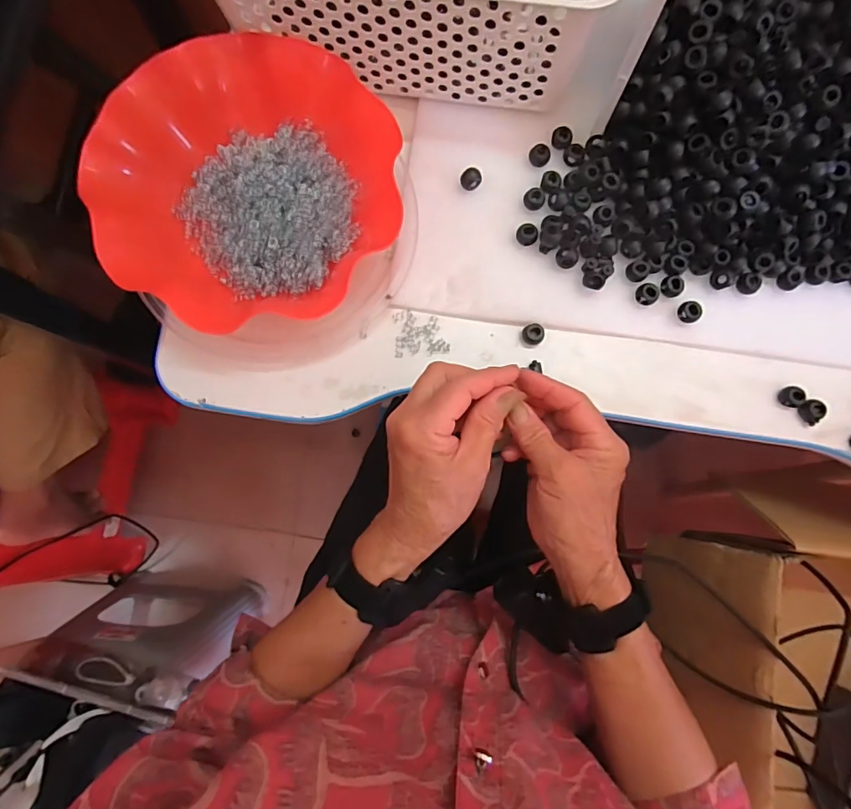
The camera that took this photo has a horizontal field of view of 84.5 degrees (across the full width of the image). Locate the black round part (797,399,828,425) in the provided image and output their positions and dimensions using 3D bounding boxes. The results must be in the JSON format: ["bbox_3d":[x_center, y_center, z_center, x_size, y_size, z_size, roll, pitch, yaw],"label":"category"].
[{"bbox_3d":[0.319,0.007,0.388,0.017,0.014,0.020,-13,83,-3],"label":"black round part"}]

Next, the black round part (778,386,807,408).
[{"bbox_3d":[0.304,-0.006,0.390,0.016,0.015,0.017,0,82,-2],"label":"black round part"}]

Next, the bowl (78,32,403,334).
[{"bbox_3d":[-0.135,-0.167,0.365,0.202,0.069,0.213,0,82,-2],"label":"bowl"}]

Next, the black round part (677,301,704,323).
[{"bbox_3d":[0.217,-0.076,0.386,0.014,0.015,0.017,-33,84,-6],"label":"black round part"}]

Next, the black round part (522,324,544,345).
[{"bbox_3d":[0.090,-0.059,0.387,0.015,0.008,0.018,-43,85,-7],"label":"black round part"}]

